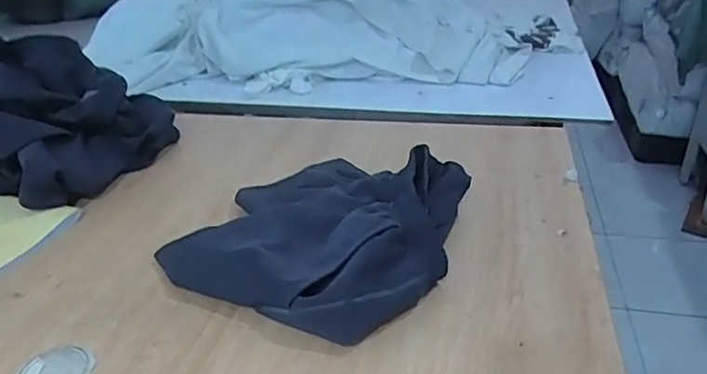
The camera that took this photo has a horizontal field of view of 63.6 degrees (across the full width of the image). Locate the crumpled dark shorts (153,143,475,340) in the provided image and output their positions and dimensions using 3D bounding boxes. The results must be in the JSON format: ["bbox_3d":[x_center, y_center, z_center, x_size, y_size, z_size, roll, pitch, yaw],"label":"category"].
[{"bbox_3d":[-0.031,0.036,0.665,0.298,0.070,0.294,13,33,27],"label":"crumpled dark shorts"}]

